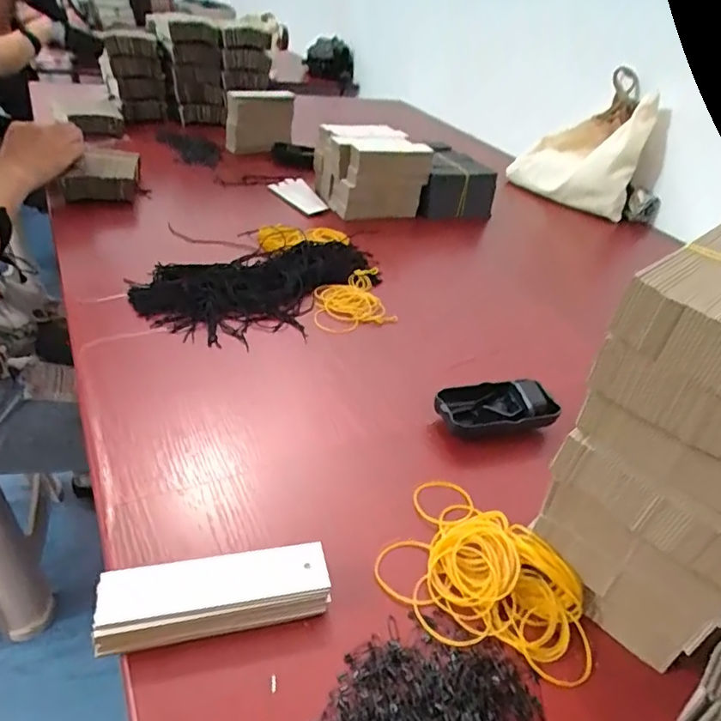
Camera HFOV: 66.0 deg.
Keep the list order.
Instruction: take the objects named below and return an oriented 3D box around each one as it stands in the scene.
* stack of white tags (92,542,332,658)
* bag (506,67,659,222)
[{"bbox_3d":[-0.084,0.138,0.326,0.128,0.032,0.035,-5,37,-16],"label":"stack of white tags"},{"bbox_3d":[0.423,-0.407,1.059,0.232,0.192,0.163,29,39,24],"label":"bag"}]

